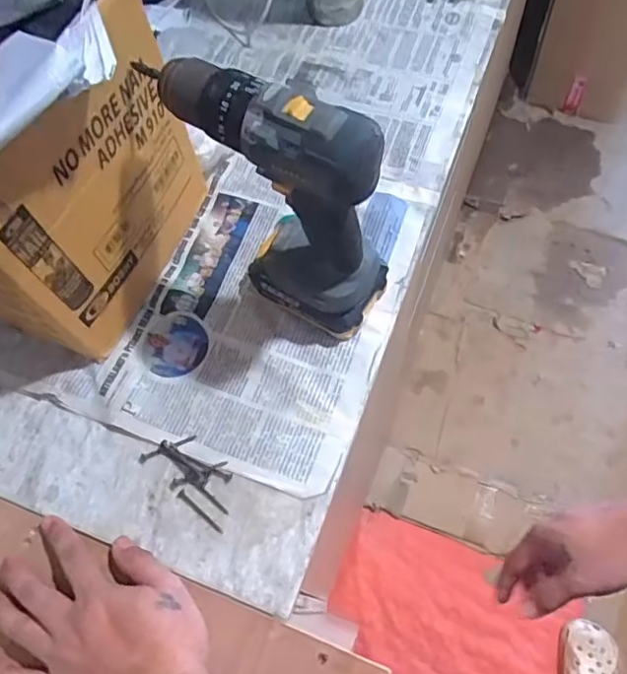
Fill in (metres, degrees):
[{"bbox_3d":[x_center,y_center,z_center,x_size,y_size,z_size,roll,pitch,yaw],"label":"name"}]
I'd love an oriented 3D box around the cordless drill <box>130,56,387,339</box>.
[{"bbox_3d":[-0.030,-0.103,0.459,0.177,0.222,0.070,26,69,16],"label":"cordless drill"}]

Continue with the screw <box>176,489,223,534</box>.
[{"bbox_3d":[-0.092,0.142,0.473,0.050,0.004,0.007,36,72,19],"label":"screw"}]

